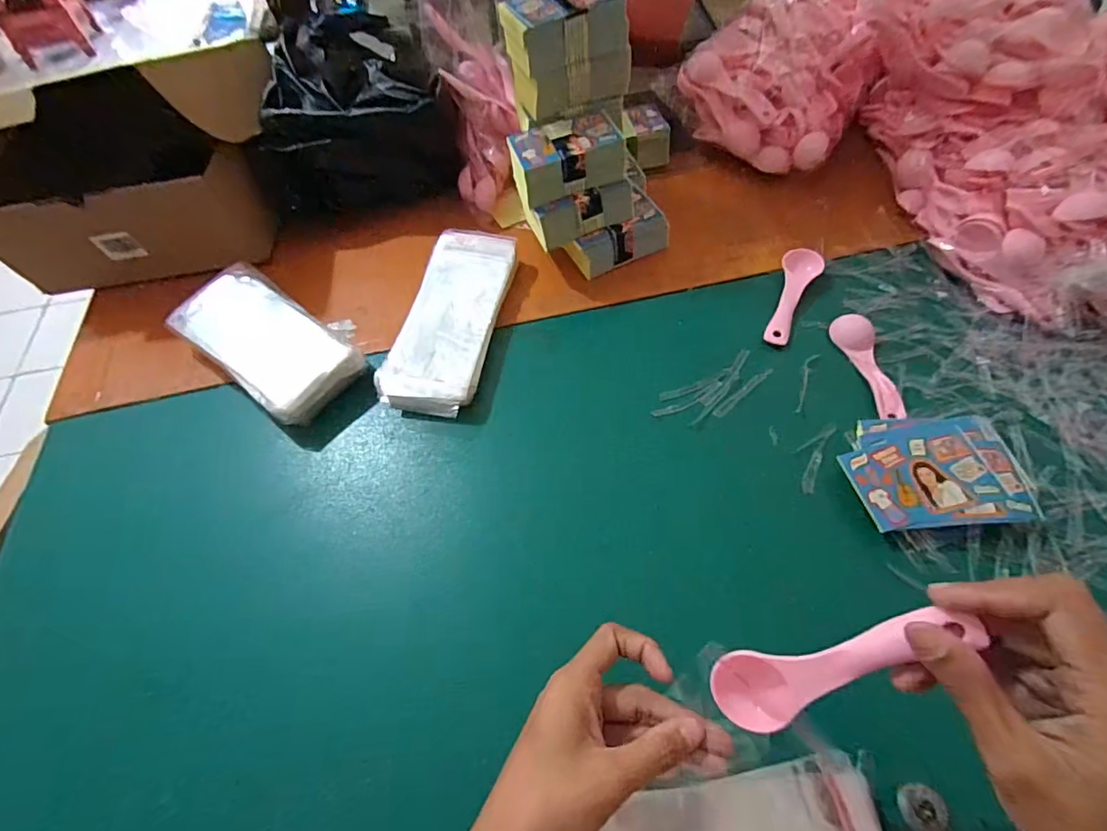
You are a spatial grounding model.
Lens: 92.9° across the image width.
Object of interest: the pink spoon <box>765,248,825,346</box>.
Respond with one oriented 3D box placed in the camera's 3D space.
[{"bbox_3d":[0.216,-0.112,0.482,0.034,0.016,0.106,23,63,18],"label":"pink spoon"}]

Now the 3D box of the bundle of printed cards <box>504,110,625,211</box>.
[{"bbox_3d":[0.010,-0.233,0.474,0.095,0.036,0.064,-16,59,-5],"label":"bundle of printed cards"}]

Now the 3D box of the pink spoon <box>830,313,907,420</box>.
[{"bbox_3d":[0.265,-0.043,0.445,0.032,0.012,0.106,-3,58,3],"label":"pink spoon"}]

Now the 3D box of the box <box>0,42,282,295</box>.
[{"bbox_3d":[-0.429,-0.261,0.533,0.262,0.165,0.182,-3,58,3],"label":"box"}]

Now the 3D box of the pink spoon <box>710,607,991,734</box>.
[{"bbox_3d":[0.122,0.108,0.229,0.109,0.010,0.033,-33,56,23],"label":"pink spoon"}]

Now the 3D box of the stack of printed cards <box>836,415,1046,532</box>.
[{"bbox_3d":[0.273,0.039,0.382,0.116,0.021,0.089,-3,58,3],"label":"stack of printed cards"}]

